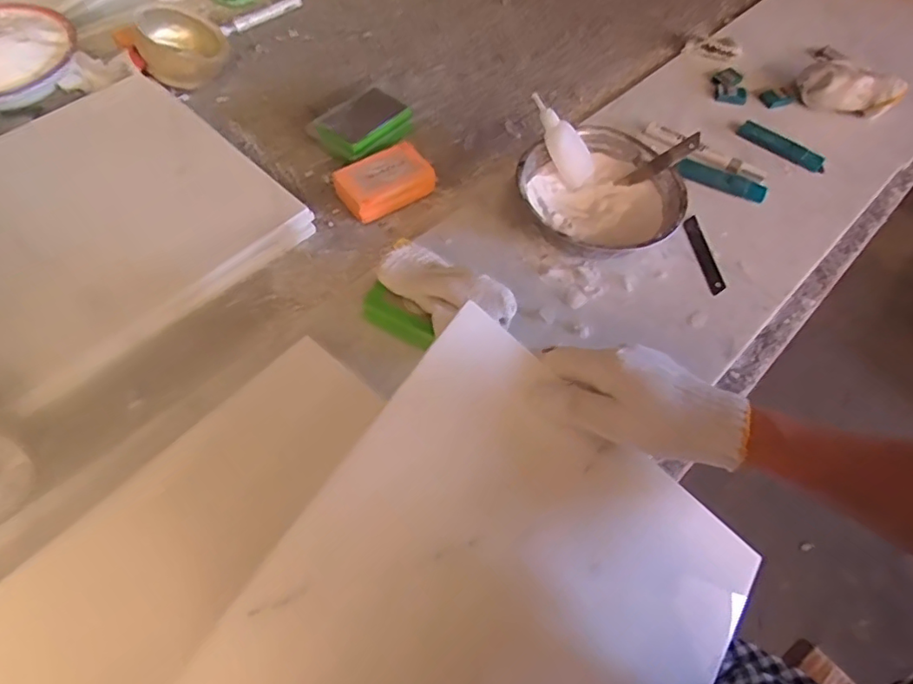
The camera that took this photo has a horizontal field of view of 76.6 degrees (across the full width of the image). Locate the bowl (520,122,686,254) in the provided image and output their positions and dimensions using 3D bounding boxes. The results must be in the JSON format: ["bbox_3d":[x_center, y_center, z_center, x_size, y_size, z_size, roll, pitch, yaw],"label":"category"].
[{"bbox_3d":[0.146,-0.148,0.591,0.161,0.052,0.148,27,61,16],"label":"bowl"}]

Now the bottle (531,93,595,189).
[{"bbox_3d":[0.108,-0.205,0.588,0.026,0.102,0.030,-5,43,48],"label":"bottle"}]

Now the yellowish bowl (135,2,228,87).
[{"bbox_3d":[-0.322,-0.344,0.676,0.096,0.049,0.096,17,50,-19],"label":"yellowish bowl"}]

